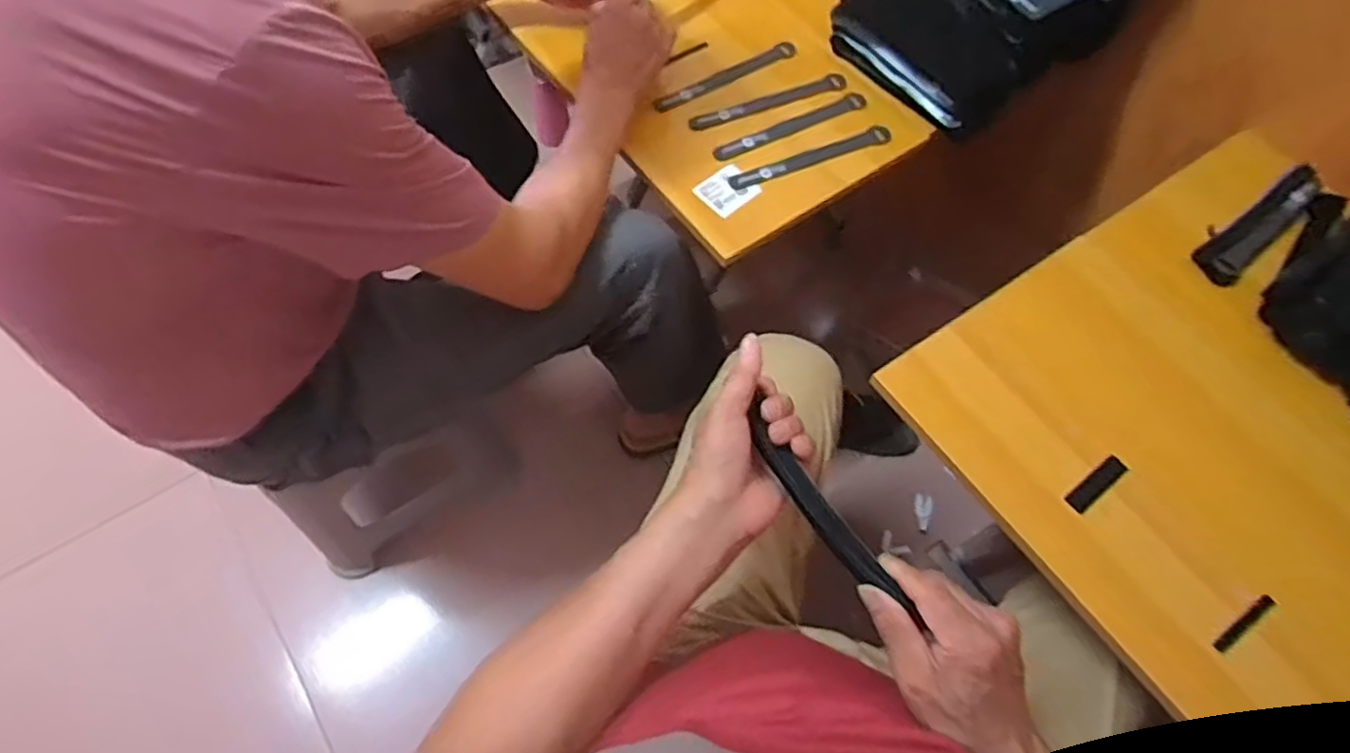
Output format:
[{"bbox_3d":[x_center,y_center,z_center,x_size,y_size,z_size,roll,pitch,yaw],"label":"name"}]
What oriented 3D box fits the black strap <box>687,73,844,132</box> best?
[{"bbox_3d":[0.109,-0.314,0.793,0.196,0.008,0.027,-23,71,-13],"label":"black strap"}]

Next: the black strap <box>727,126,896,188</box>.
[{"bbox_3d":[0.151,-0.239,0.763,0.197,0.010,0.021,-22,66,-13],"label":"black strap"}]

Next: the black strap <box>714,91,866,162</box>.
[{"bbox_3d":[0.131,-0.280,0.782,0.194,0.012,0.025,-24,67,-14],"label":"black strap"}]

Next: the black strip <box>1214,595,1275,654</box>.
[{"bbox_3d":[0.455,0.195,0.552,0.070,0.007,0.010,-30,68,-16],"label":"black strip"}]

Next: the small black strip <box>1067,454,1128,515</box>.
[{"bbox_3d":[0.365,0.093,0.598,0.067,0.004,0.017,-34,72,-16],"label":"small black strip"}]

